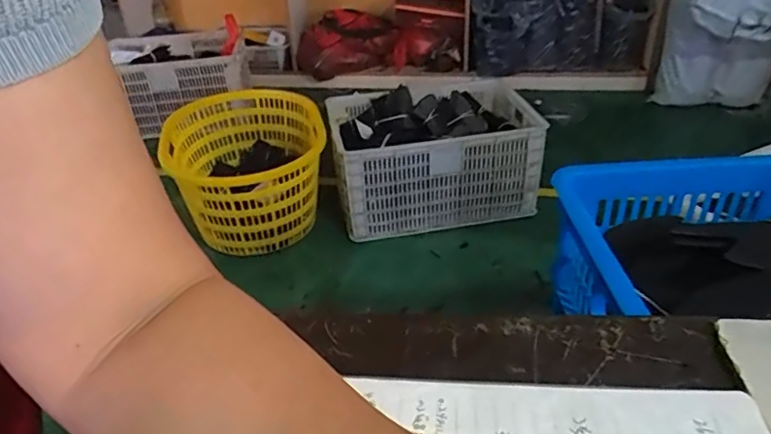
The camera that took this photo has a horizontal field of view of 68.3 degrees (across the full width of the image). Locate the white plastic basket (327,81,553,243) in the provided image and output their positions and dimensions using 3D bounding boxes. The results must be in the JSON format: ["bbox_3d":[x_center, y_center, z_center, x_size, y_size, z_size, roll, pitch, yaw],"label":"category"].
[{"bbox_3d":[0.151,-0.227,1.816,0.630,0.240,0.458,-8,33,-6],"label":"white plastic basket"}]

